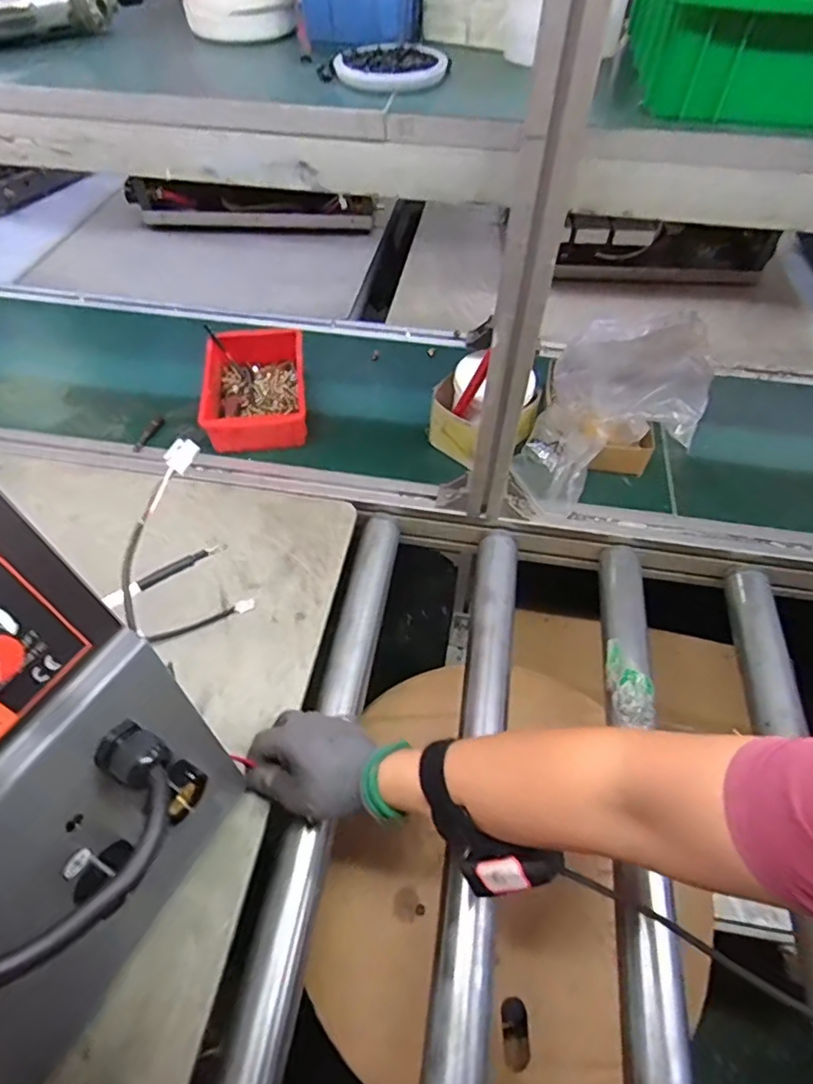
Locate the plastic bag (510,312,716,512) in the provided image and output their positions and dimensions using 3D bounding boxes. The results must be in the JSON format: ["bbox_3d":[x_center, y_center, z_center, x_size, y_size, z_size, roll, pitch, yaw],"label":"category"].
[{"bbox_3d":[0.269,-0.168,0.734,0.194,0.149,0.285,24,56,16],"label":"plastic bag"}]

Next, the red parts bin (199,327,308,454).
[{"bbox_3d":[-0.210,-0.210,0.806,0.137,0.060,0.203,-5,53,-5],"label":"red parts bin"}]

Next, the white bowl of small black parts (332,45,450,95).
[{"bbox_3d":[-0.010,-0.382,0.466,0.082,0.017,0.082,1,53,-1],"label":"white bowl of small black parts"}]

